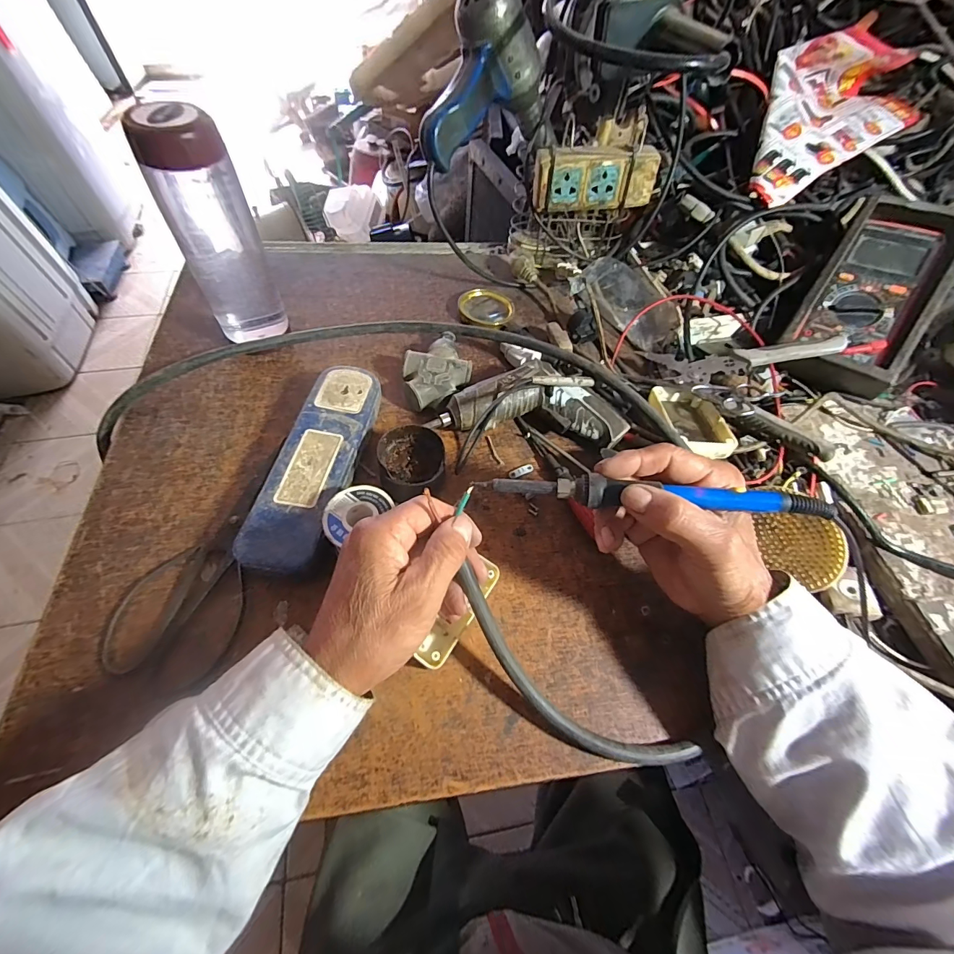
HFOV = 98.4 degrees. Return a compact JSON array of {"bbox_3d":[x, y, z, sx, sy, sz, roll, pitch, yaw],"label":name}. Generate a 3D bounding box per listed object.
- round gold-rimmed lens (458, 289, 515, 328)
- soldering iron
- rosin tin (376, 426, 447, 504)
[{"bbox_3d":[0.012,-0.204,0.500,0.067,0.014,0.060,-2,59,-4],"label":"round gold-rimmed lens"},{"bbox_3d":[0.104,0.011,0.257,0.210,0.015,0.018,4,58,8],"label":"soldering iron"},{"bbox_3d":[-0.058,-0.011,0.368,0.056,0.036,0.063,-8,59,-8],"label":"rosin tin"}]

